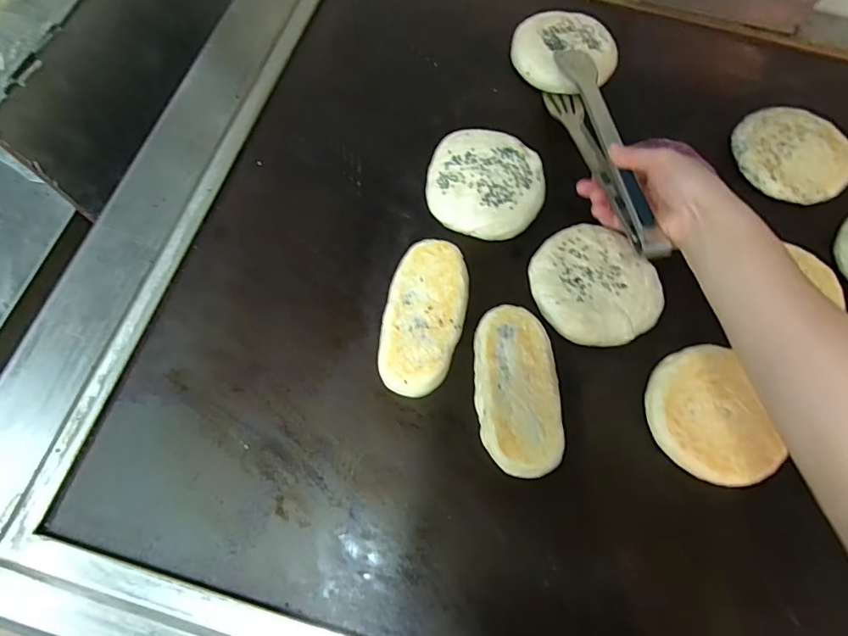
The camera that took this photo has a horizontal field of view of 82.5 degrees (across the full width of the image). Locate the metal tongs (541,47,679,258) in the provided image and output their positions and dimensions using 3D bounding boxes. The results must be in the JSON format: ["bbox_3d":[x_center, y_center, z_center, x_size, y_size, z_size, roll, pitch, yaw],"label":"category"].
[{"bbox_3d":[0.175,-0.167,0.476,0.031,0.056,0.270,-5,58,-4],"label":"metal tongs"}]

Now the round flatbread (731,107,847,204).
[{"bbox_3d":[0.404,-0.181,0.527,0.115,0.011,0.121,-1,68,1],"label":"round flatbread"}]

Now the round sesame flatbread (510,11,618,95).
[{"bbox_3d":[0.160,-0.311,0.563,0.107,0.032,0.115,1,69,-2],"label":"round sesame flatbread"}]

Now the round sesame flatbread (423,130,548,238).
[{"bbox_3d":[0.062,-0.138,0.496,0.116,0.021,0.116,1,69,-2],"label":"round sesame flatbread"}]

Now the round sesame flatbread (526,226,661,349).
[{"bbox_3d":[0.163,-0.033,0.458,0.113,0.017,0.118,1,69,-2],"label":"round sesame flatbread"}]

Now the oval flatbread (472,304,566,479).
[{"bbox_3d":[0.081,0.062,0.420,0.068,0.024,0.141,0,69,-3],"label":"oval flatbread"}]

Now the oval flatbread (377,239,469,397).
[{"bbox_3d":[0.000,-0.001,0.445,0.071,0.027,0.143,12,69,2],"label":"oval flatbread"}]

